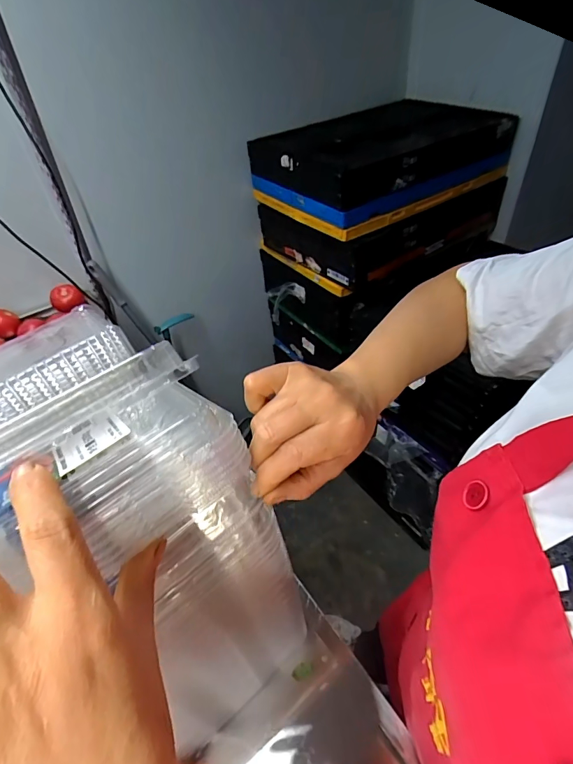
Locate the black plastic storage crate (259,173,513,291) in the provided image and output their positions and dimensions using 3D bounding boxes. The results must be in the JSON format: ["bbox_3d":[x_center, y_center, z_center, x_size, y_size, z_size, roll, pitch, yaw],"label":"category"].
[{"bbox_3d":[0.253,-0.423,1.057,0.556,0.143,0.310,-30,47,-22],"label":"black plastic storage crate"}]

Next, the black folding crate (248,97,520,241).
[{"bbox_3d":[0.224,-0.538,0.964,0.536,0.152,0.303,-27,46,-20],"label":"black folding crate"}]

